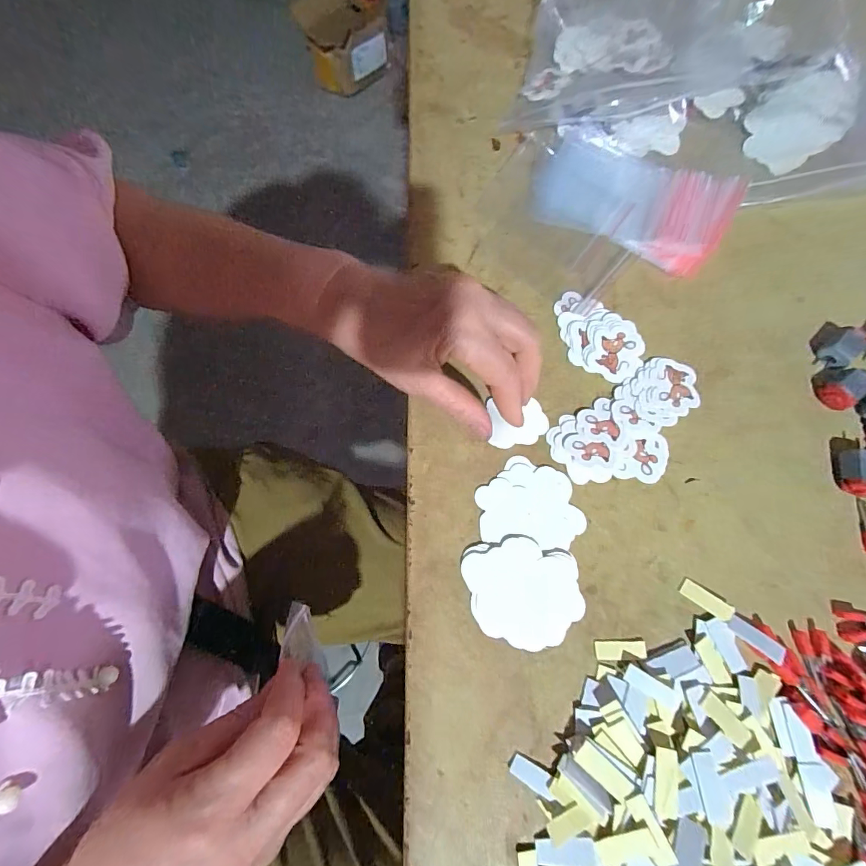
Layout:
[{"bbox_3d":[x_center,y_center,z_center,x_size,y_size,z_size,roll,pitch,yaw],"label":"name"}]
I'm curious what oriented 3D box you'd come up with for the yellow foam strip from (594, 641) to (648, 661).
[{"bbox_3d":[0.108,0.125,0.248,0.028,0.004,0.010,-2,71,2],"label":"yellow foam strip"}]

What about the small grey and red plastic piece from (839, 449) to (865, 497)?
[{"bbox_3d":[0.269,0.025,0.272,0.020,0.015,0.028,7,71,5],"label":"small grey and red plastic piece"}]

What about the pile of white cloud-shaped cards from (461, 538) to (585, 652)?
[{"bbox_3d":[0.055,0.095,0.258,0.065,0.004,0.061,-11,71,-1],"label":"pile of white cloud-shaped cards"}]

